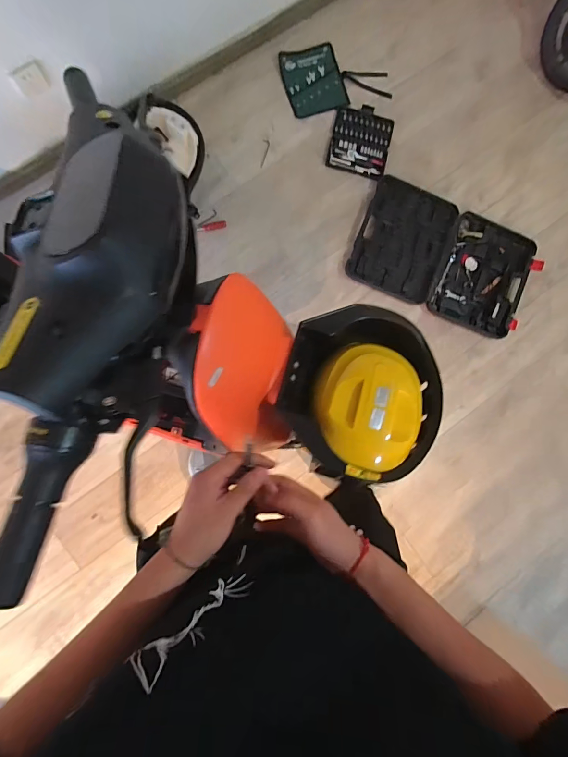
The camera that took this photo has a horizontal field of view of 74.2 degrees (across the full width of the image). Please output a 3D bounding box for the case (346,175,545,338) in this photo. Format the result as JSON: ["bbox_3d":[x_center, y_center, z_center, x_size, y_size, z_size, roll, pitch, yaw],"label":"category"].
[{"bbox_3d":[0.614,-0.454,1.425,0.688,0.073,0.406,23,85,-4],"label":"case"}]

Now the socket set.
[{"bbox_3d":[0.284,-0.881,1.390,0.219,0.028,0.258,12,86,-5],"label":"socket set"}]

